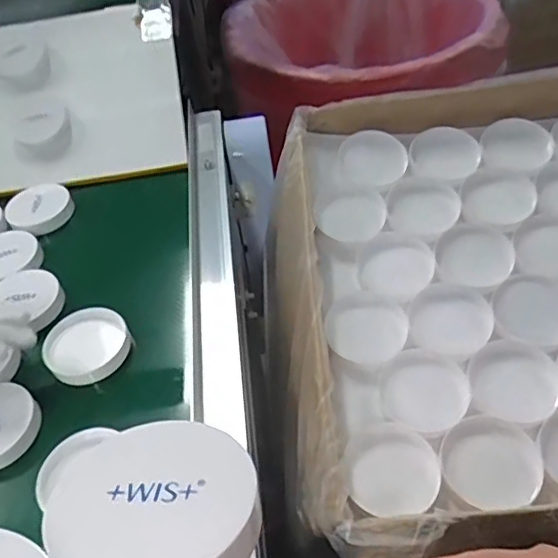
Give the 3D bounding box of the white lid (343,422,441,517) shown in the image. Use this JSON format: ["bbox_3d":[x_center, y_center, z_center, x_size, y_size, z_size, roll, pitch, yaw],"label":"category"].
[{"bbox_3d":[0.091,0.152,0.469,0.073,0.011,0.073,-5,46,5],"label":"white lid"}]

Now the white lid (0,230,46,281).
[{"bbox_3d":[-0.307,-0.025,0.645,0.080,0.021,0.077,-32,50,-21],"label":"white lid"}]

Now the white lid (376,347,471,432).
[{"bbox_3d":[0.126,0.097,0.506,0.075,0.009,0.074,-5,46,5],"label":"white lid"}]

